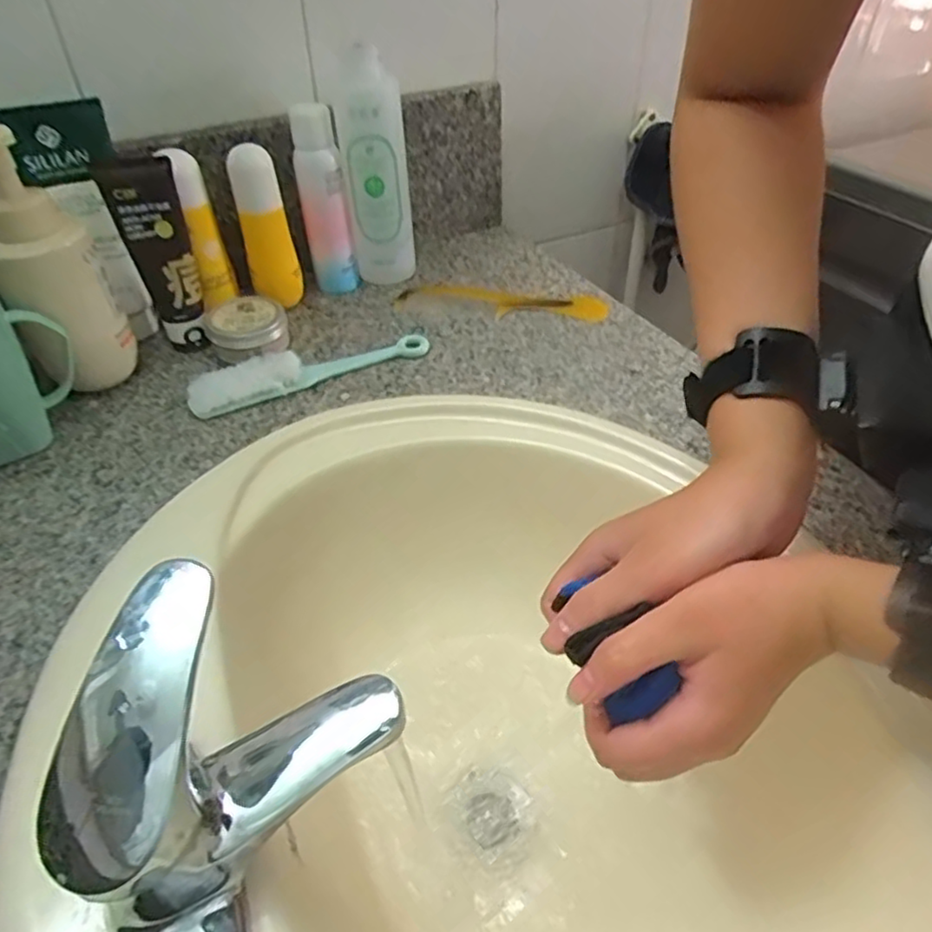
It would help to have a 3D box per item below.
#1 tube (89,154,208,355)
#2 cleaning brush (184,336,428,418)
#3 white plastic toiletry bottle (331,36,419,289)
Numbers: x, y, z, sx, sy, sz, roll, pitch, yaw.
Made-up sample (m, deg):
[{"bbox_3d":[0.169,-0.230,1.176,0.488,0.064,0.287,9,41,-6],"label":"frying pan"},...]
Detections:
[{"bbox_3d":[-0.255,-0.175,0.553,0.055,0.152,0.032,-19,45,-17],"label":"tube"},{"bbox_3d":[-0.133,-0.088,0.567,0.206,0.021,0.042,-21,46,-19],"label":"cleaning brush"},{"bbox_3d":[-0.088,-0.282,0.639,0.064,0.206,0.050,-4,43,-3],"label":"white plastic toiletry bottle"}]

